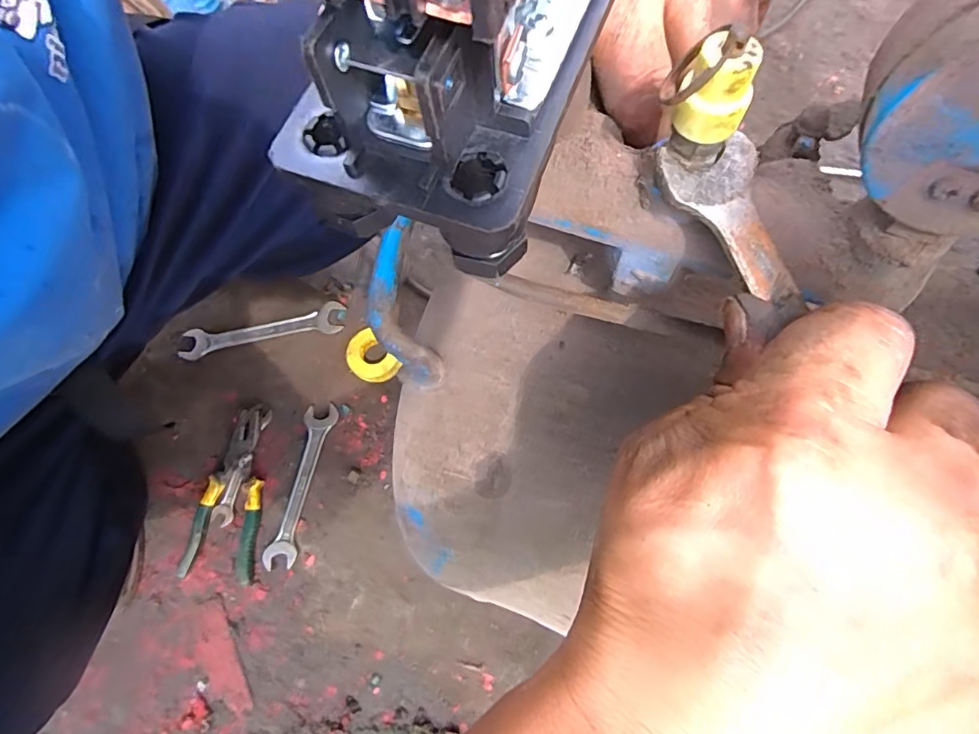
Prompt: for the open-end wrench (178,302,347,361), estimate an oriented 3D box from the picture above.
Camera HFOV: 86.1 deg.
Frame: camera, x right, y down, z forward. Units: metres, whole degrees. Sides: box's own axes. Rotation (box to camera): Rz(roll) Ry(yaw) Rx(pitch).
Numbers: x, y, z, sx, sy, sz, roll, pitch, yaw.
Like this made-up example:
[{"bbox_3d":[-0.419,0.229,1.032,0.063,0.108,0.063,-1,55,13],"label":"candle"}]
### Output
[{"bbox_3d":[-0.302,-0.048,0.695,0.212,0.005,0.043,-12,67,0],"label":"open-end wrench"}]

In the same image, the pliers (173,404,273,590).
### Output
[{"bbox_3d":[-0.303,0.144,0.615,0.071,0.022,0.196,2,68,5],"label":"pliers"}]

